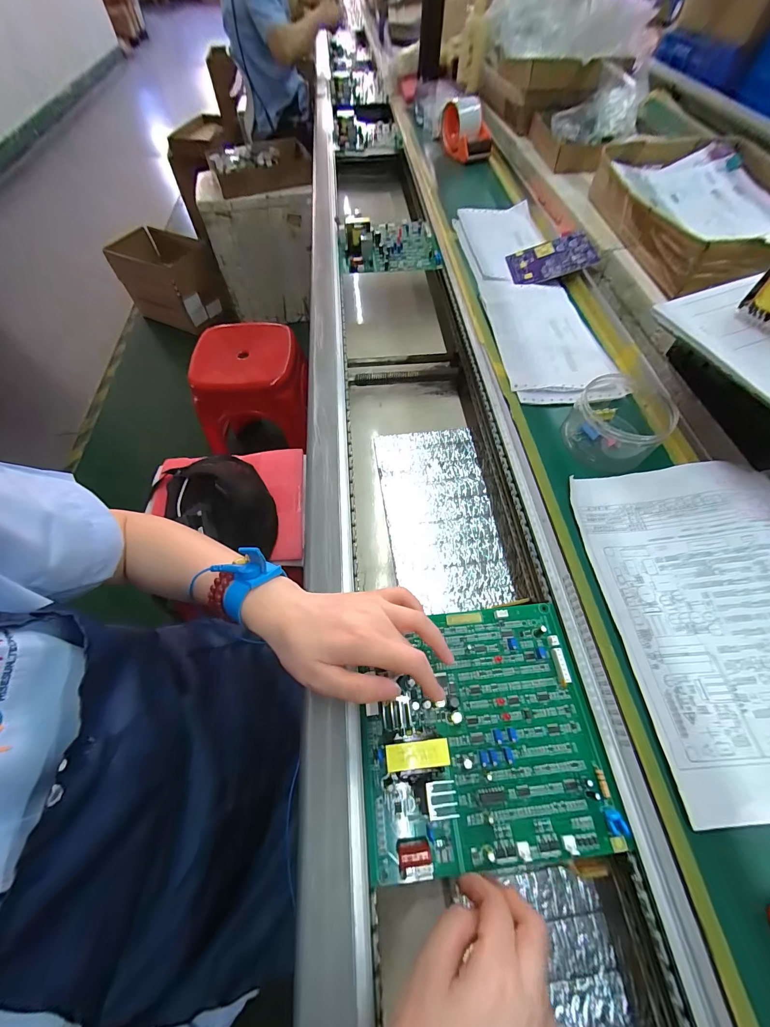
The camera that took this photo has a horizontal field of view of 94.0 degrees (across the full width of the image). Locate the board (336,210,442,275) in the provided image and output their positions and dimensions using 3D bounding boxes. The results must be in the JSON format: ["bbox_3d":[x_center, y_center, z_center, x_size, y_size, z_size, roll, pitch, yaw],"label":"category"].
[{"bbox_3d":[0.005,-0.502,0.658,0.179,0.046,0.170,-8,62,-5],"label":"board"}]

